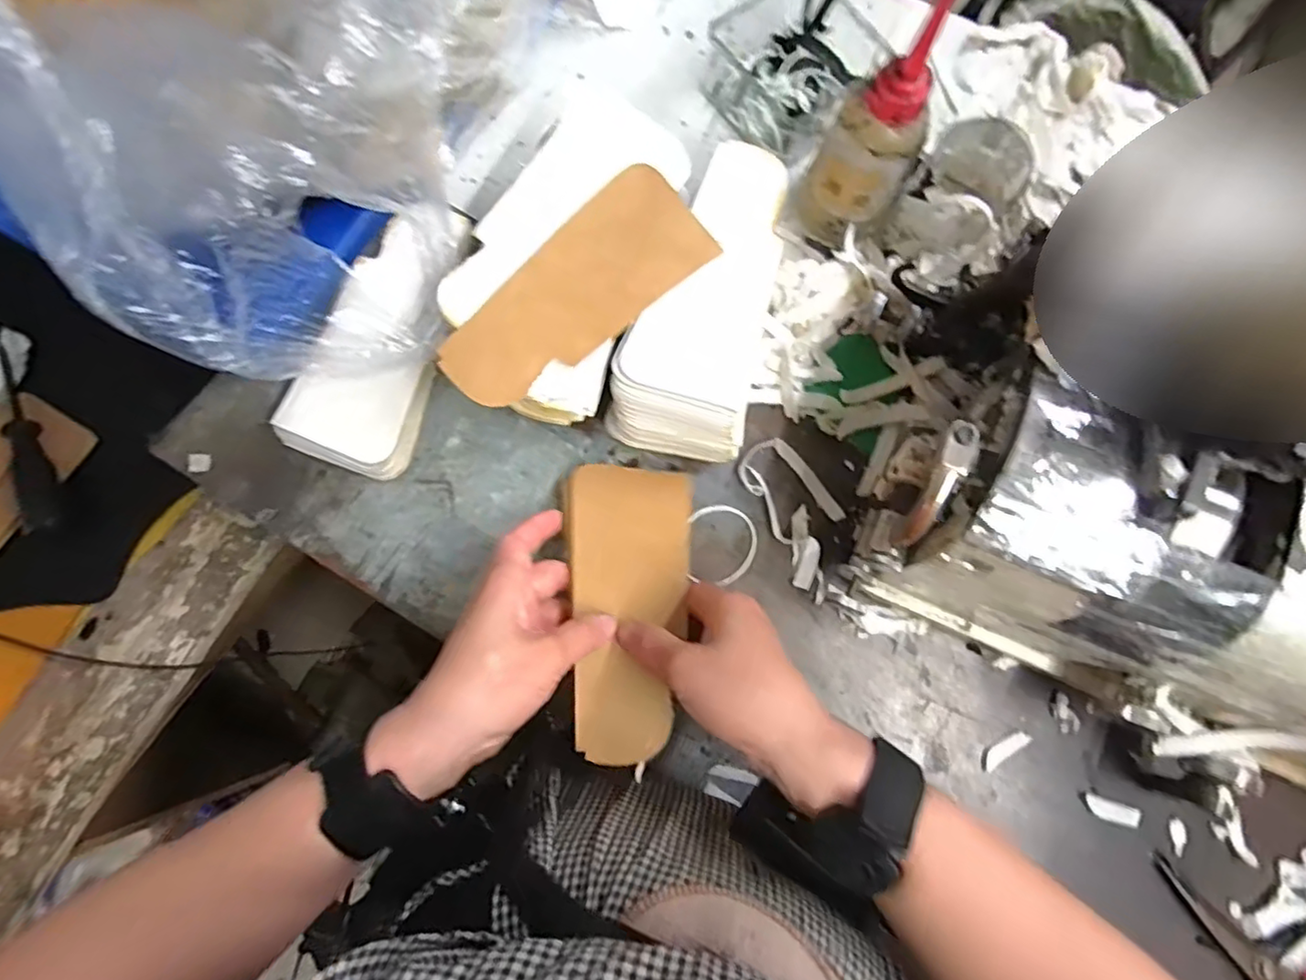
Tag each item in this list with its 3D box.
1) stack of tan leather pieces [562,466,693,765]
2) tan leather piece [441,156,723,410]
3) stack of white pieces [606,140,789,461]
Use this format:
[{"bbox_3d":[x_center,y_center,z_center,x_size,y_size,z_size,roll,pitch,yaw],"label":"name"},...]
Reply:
[{"bbox_3d":[-0.016,0.065,0.362,0.076,0.022,0.170,2,66,0],"label":"stack of tan leather pieces"},{"bbox_3d":[-0.045,-0.116,0.359,0.171,0.011,0.069,-42,99,-11],"label":"tan leather piece"},{"bbox_3d":[0.032,-0.119,0.405,0.081,0.069,0.194,13,78,2],"label":"stack of white pieces"}]

